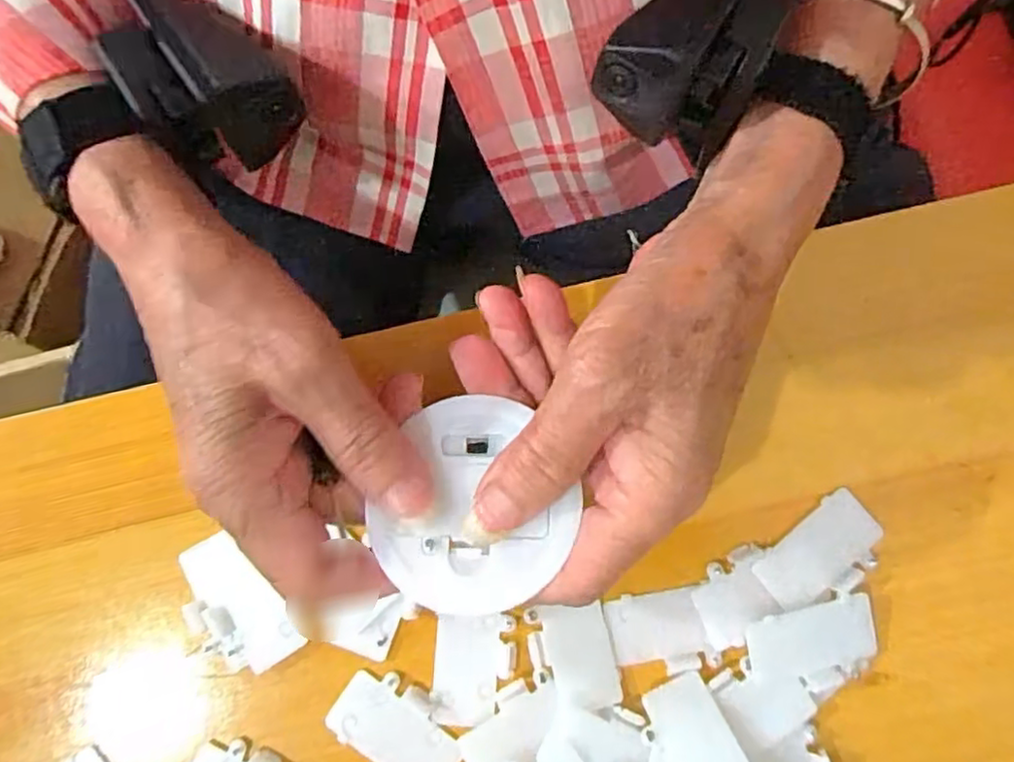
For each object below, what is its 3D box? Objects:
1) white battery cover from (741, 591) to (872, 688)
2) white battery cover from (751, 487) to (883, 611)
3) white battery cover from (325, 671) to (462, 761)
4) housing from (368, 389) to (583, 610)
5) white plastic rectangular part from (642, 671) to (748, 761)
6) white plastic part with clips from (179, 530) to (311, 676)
[{"bbox_3d":[0.108,0.093,0.242,0.048,0.008,0.026,-15,83,-3],"label":"white battery cover"},{"bbox_3d":[0.116,0.064,0.250,0.047,0.004,0.027,-38,84,-6],"label":"white battery cover"},{"bbox_3d":[-0.039,0.124,0.242,0.047,0.004,0.028,33,83,4],"label":"white battery cover"},{"bbox_3d":[-0.009,0.039,0.214,0.059,0.012,0.065,23,79,5],"label":"housing"},{"bbox_3d":[0.065,0.124,0.227,0.023,0.004,0.047,-24,52,-4],"label":"white plastic rectangular part"},{"bbox_3d":[-0.101,0.083,0.251,0.028,0.005,0.053,-39,84,-6],"label":"white plastic part with clips"}]

